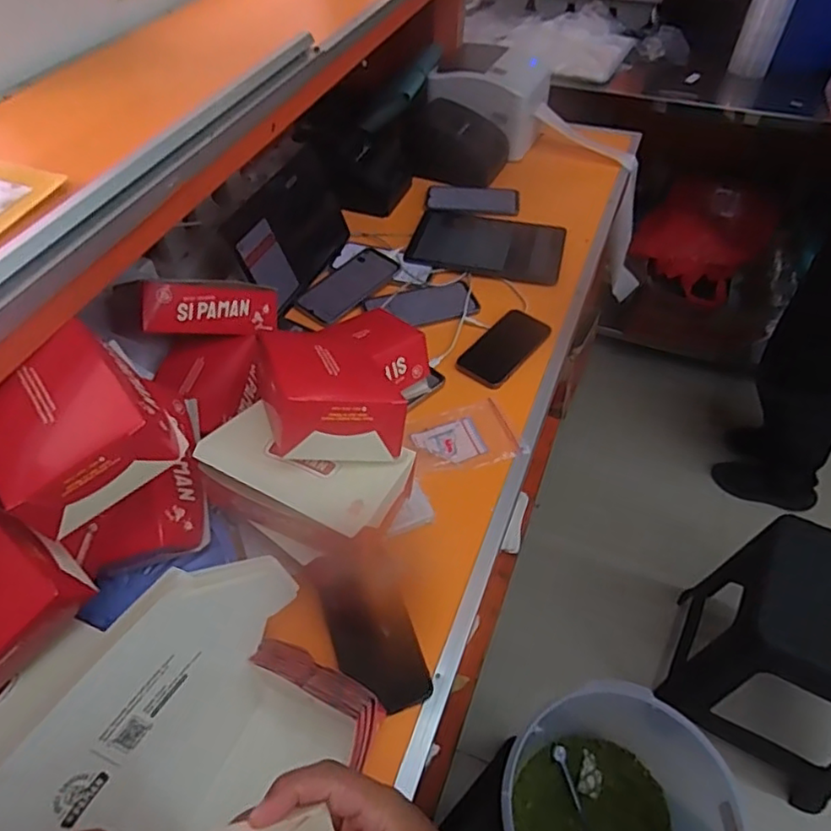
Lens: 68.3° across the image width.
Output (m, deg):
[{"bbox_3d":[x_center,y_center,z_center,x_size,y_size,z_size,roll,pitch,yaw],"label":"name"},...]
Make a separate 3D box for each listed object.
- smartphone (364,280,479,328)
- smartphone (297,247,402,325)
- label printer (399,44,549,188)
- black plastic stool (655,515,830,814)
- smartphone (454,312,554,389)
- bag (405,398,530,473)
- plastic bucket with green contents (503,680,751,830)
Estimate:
[{"bbox_3d":[0.012,-0.169,0.942,0.162,0.009,0.085,-16,51,-12],"label":"smartphone"},{"bbox_3d":[-0.106,-0.211,0.976,0.087,0.015,0.166,32,57,25],"label":"smartphone"},{"bbox_3d":[0.127,-0.598,1.202,0.223,0.151,0.299,16,51,14],"label":"label printer"},{"bbox_3d":[0.742,0.466,1.204,0.348,0.463,0.323,24,54,20],"label":"black plastic stool"},{"bbox_3d":[0.127,-0.097,0.877,0.078,0.015,0.144,34,58,27],"label":"smartphone"},{"bbox_3d":[0.059,0.026,0.788,0.138,0.006,0.097,-13,50,-10],"label":"bag"},{"bbox_3d":[0.225,0.497,0.727,0.232,0.225,0.243,-1,49,1],"label":"plastic bucket with green contents"}]

